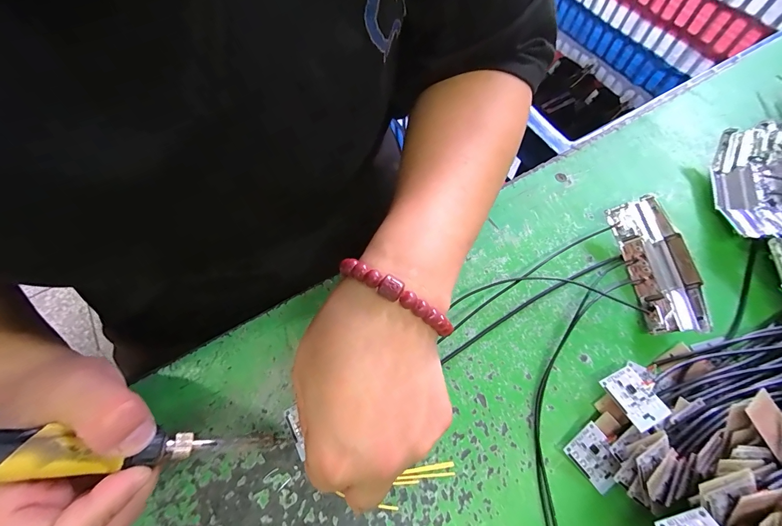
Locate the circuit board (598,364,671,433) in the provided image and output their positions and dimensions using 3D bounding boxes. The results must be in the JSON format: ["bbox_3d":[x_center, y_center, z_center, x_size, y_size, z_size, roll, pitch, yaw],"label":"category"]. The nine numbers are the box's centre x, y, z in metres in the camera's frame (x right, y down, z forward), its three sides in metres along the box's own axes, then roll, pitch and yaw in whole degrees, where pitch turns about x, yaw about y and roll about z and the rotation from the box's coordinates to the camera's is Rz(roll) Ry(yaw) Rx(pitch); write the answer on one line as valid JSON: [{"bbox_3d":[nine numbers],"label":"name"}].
[{"bbox_3d":[0.148,0.082,0.207,0.025,0.004,0.032,-17,52,-15],"label":"circuit board"}]

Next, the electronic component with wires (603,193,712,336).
[{"bbox_3d":[0.192,0.001,0.245,0.040,0.025,0.095,-5,64,-2],"label":"electronic component with wires"}]

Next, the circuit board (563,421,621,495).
[{"bbox_3d":[0.122,0.116,0.201,0.024,0.004,0.031,-40,80,-4],"label":"circuit board"}]

